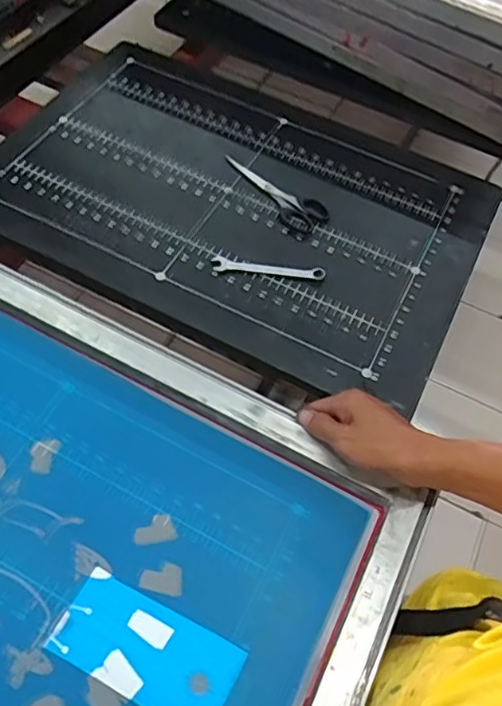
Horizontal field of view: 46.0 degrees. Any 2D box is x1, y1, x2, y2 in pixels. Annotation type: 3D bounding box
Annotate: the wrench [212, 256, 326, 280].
[{"bbox_3d":[0.021,-0.096,0.668,0.124,0.010,0.025,6,57,-1],"label":"wrench"}]

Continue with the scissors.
[{"bbox_3d":[0.025,-0.202,0.729,0.155,0.011,0.048,40,63,19],"label":"scissors"}]

